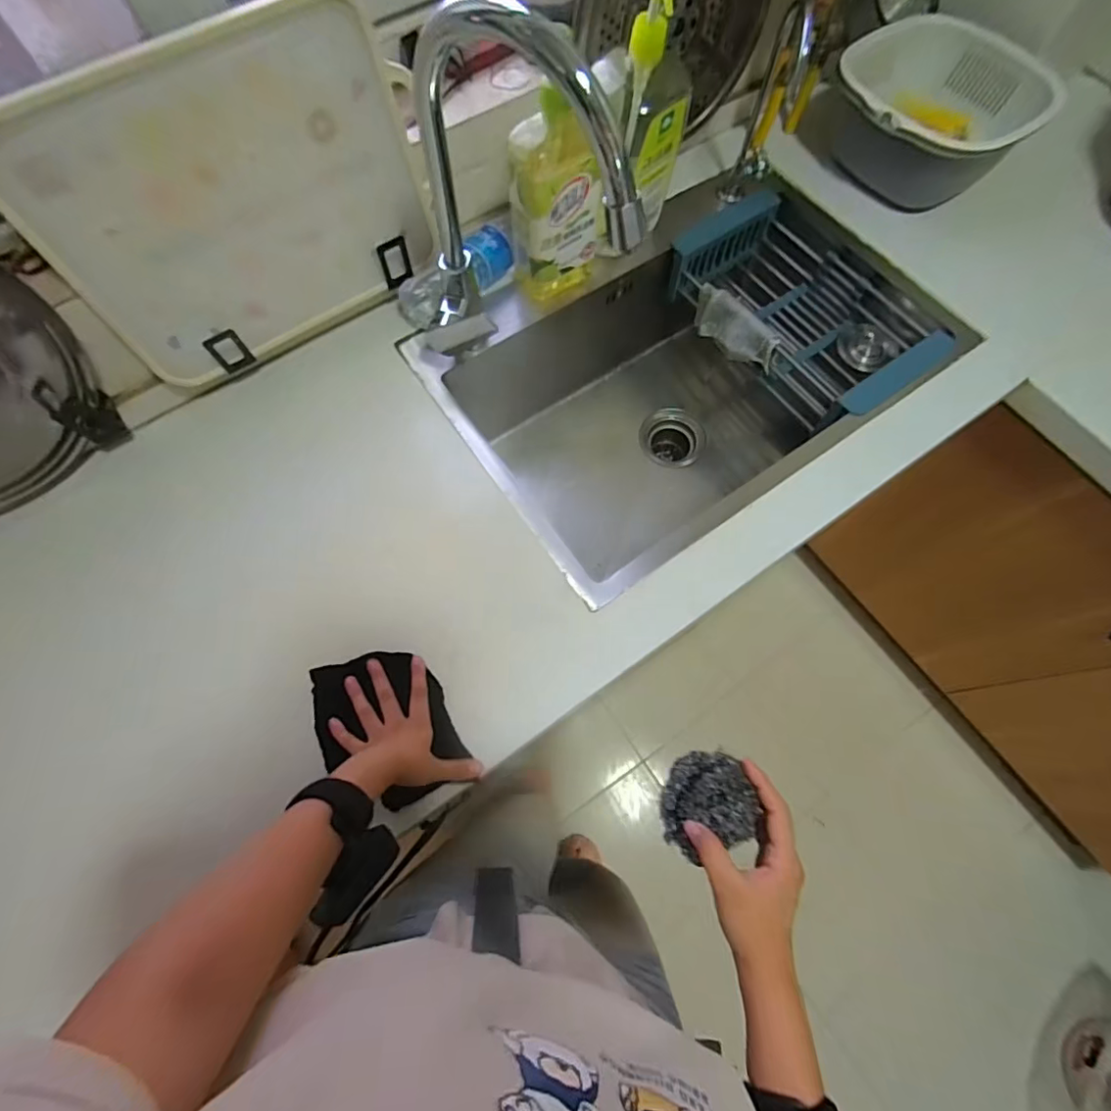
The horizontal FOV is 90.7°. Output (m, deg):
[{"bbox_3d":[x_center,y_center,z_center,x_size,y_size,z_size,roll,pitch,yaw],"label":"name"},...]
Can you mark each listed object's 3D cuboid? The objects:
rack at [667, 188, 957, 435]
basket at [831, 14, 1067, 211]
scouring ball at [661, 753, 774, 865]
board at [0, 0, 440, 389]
[{"bbox_3d":[0.343,-0.345,0.776,0.204,0.113,0.363,-32,73,-11],"label":"rack"},{"bbox_3d":[0.504,-0.593,0.742,0.254,0.111,0.204,29,73,10],"label":"basket"},{"bbox_3d":[0.117,0.189,0.416,0.063,0.045,0.074,5,70,2],"label":"scouring ball"},{"bbox_3d":[-0.309,-0.350,0.561,0.364,0.269,0.025,-33,61,-12],"label":"board"}]

